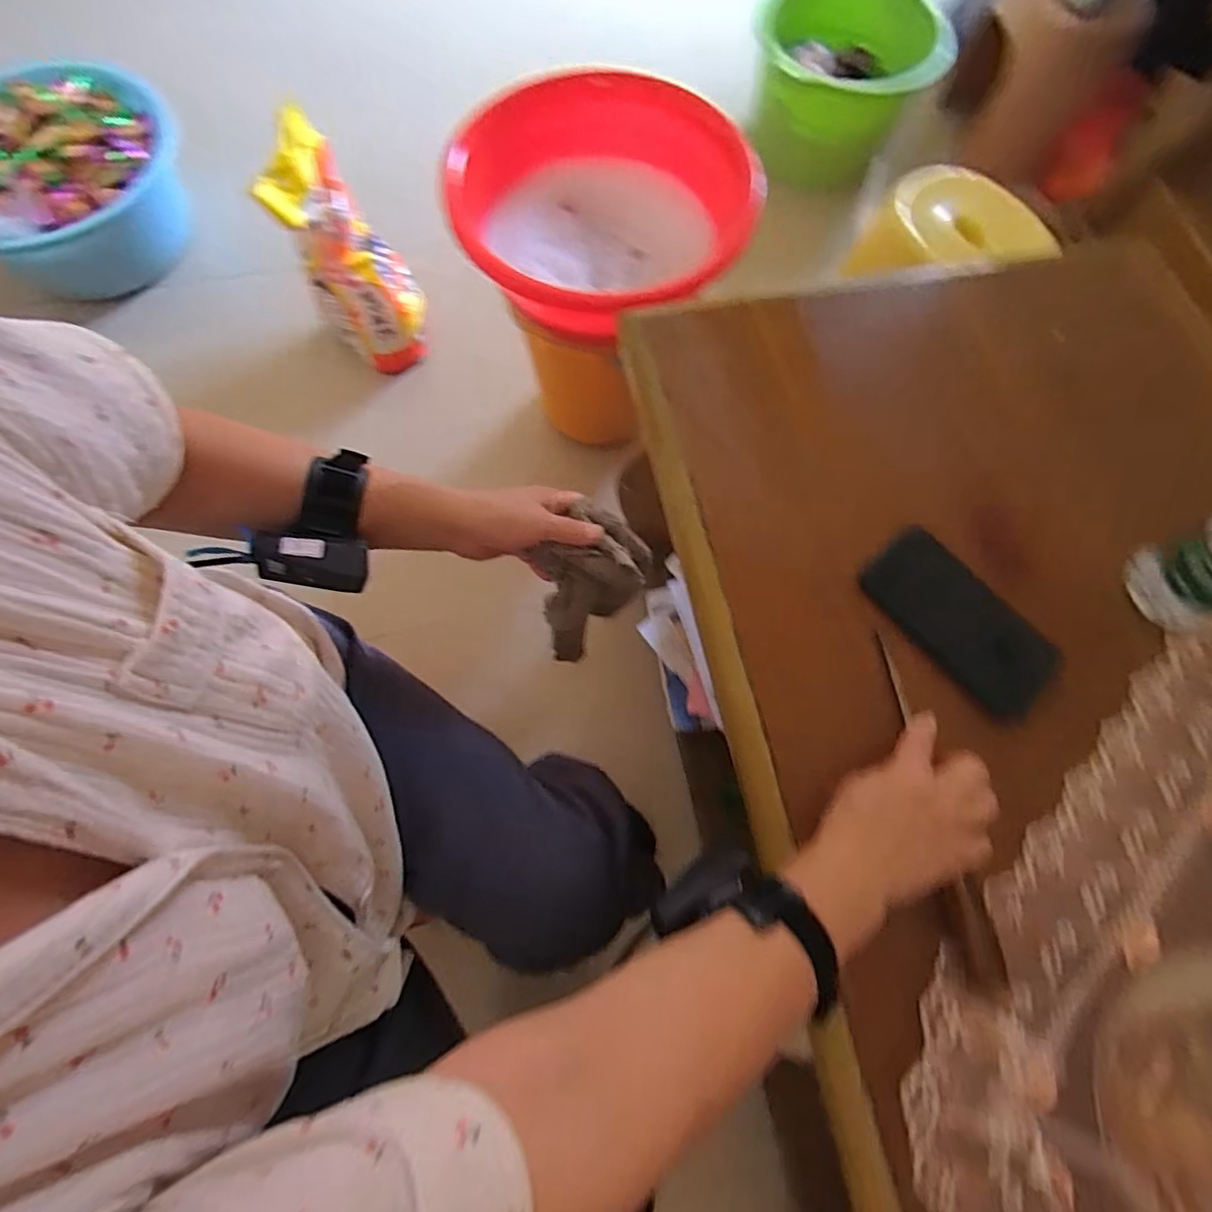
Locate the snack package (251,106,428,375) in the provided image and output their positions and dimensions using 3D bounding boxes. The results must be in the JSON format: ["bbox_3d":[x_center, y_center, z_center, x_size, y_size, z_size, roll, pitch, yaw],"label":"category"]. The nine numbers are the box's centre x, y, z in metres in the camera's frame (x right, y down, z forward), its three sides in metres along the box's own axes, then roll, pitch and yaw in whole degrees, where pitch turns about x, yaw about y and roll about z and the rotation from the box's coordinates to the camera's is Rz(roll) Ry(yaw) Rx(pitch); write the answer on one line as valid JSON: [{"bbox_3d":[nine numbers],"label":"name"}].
[{"bbox_3d":[-0.431,-0.590,1.003,0.166,0.381,0.126,-34,40,-11],"label":"snack package"}]

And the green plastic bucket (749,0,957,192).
[{"bbox_3d":[0.476,-1.094,1.228,0.342,0.194,0.373,0,73,-1],"label":"green plastic bucket"}]

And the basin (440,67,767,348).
[{"bbox_3d":[-0.023,-0.503,0.738,0.373,0.140,0.362,0,73,-1],"label":"basin"}]

